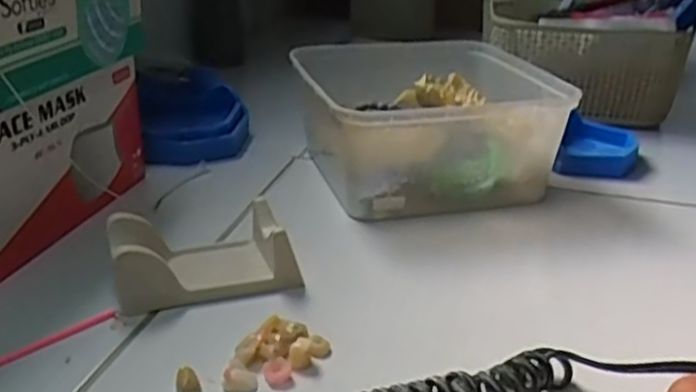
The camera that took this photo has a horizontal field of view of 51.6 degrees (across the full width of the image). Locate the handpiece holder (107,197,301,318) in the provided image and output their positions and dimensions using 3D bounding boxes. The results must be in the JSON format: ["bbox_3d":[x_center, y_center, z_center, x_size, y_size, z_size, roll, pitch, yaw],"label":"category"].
[{"bbox_3d":[-0.075,0.027,0.365,0.087,0.026,0.050,-10,27,-23],"label":"handpiece holder"}]

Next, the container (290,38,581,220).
[{"bbox_3d":[0.049,-0.054,0.504,0.162,0.068,0.167,-8,26,-18],"label":"container"}]

